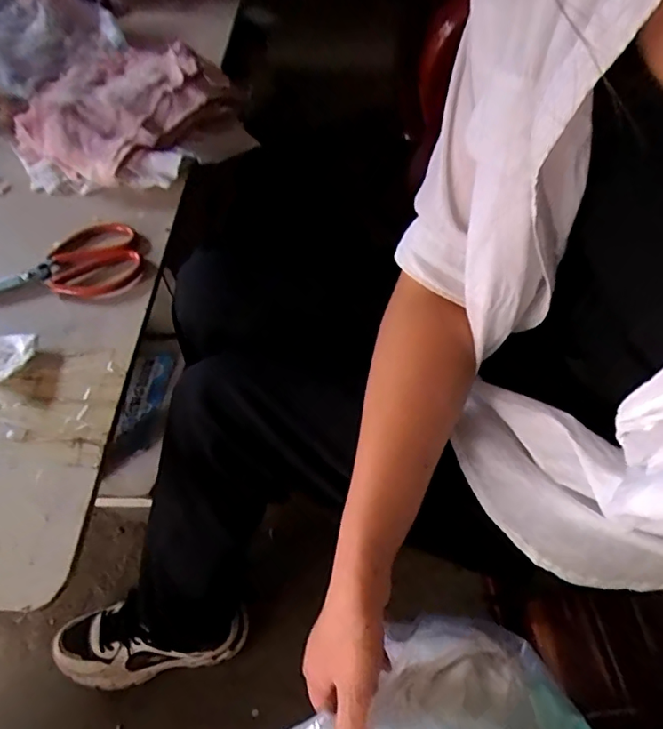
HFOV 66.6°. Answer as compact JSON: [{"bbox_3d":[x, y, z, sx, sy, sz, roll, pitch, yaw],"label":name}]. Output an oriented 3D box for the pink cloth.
[{"bbox_3d":[-0.280,-0.341,0.684,0.235,0.078,0.275,13,58,9],"label":"pink cloth"}]

